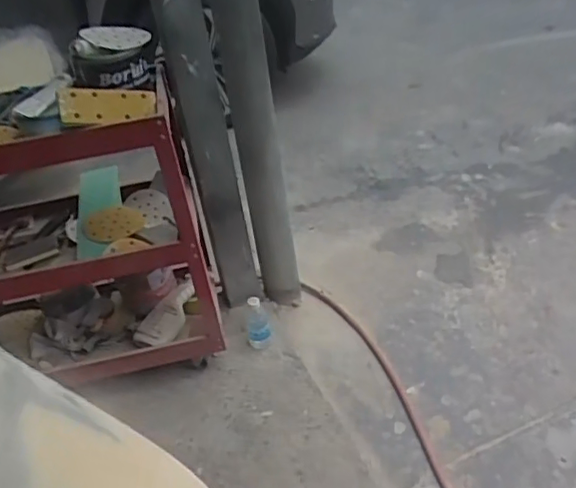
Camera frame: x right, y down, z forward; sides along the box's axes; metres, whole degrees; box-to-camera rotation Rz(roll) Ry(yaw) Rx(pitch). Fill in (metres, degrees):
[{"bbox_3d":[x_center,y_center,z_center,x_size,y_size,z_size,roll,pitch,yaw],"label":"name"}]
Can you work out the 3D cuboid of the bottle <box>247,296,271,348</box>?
[{"bbox_3d":[-0.087,0.212,1.647,0.072,0.142,0.079,-10,34,-3],"label":"bottle"}]

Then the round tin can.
[{"bbox_3d":[-0.381,-0.405,1.295,0.178,0.119,0.156,-18,34,-14],"label":"round tin can"}]

